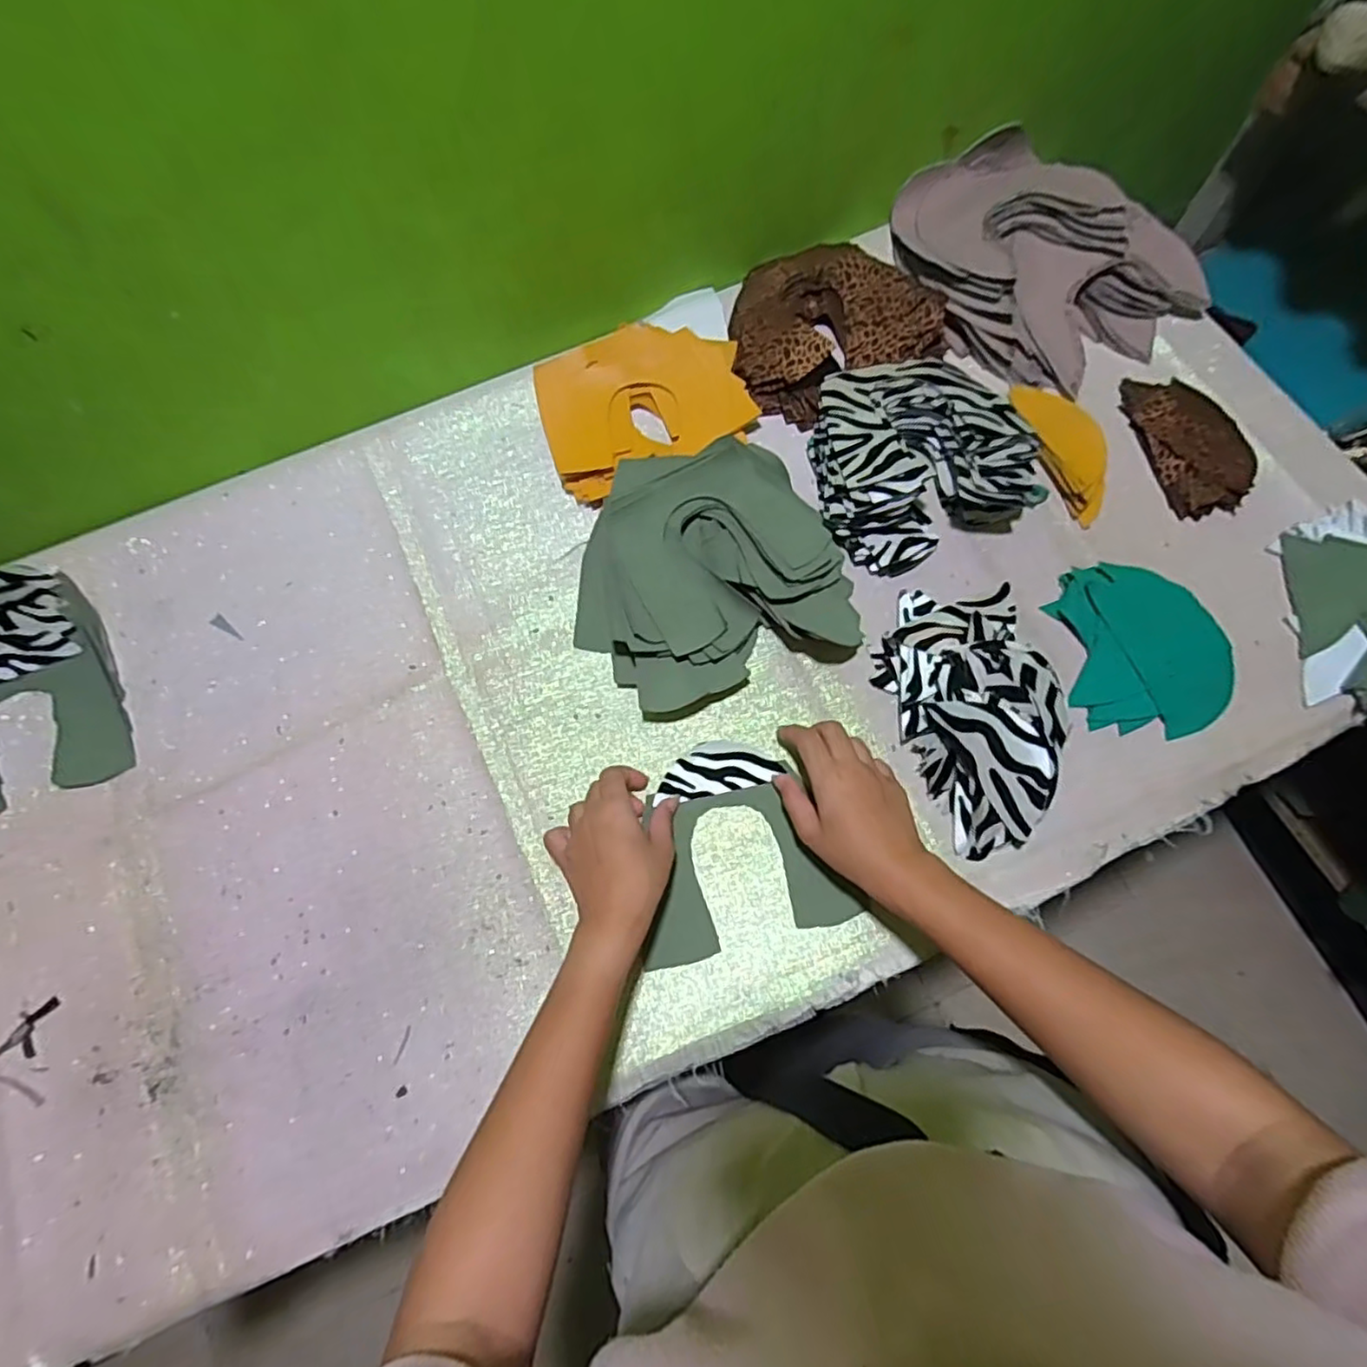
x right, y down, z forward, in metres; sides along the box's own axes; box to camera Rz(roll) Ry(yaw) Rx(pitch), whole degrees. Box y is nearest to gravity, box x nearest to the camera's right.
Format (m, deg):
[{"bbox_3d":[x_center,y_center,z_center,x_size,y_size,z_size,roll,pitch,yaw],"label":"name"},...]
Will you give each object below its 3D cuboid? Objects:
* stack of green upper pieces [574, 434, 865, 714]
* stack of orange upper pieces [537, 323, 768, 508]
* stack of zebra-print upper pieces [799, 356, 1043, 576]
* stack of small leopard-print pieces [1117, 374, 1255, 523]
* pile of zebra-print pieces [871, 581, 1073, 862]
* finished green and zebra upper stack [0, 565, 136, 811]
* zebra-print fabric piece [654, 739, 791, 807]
[{"bbox_3d":[0.019,-0.093,0.546,0.213,0.060,0.193,-19,71,-4],"label":"stack of green upper pieces"},{"bbox_3d":[-0.036,-0.257,0.621,0.186,0.029,0.152,-20,71,-4],"label":"stack of orange upper pieces"},{"bbox_3d":[0.192,-0.199,0.573,0.179,0.059,0.177,-23,72,-5],"label":"stack of zebra-print upper pieces"},{"bbox_3d":[0.450,-0.214,0.592,0.082,0.015,0.139,-13,70,-3],"label":"stack of small leopard-print pieces"},{"bbox_3d":[0.220,0.018,0.503,0.112,0.052,0.201,-10,71,-1],"label":"pile of zebra-print pieces"},{"bbox_3d":[-0.555,0.000,0.556,0.152,0.022,0.219,-23,72,-5],"label":"finished green and zebra upper stack"},{"bbox_3d":[0.024,0.065,0.517,0.094,0.005,0.041,-11,71,-1],"label":"zebra-print fabric piece"}]

